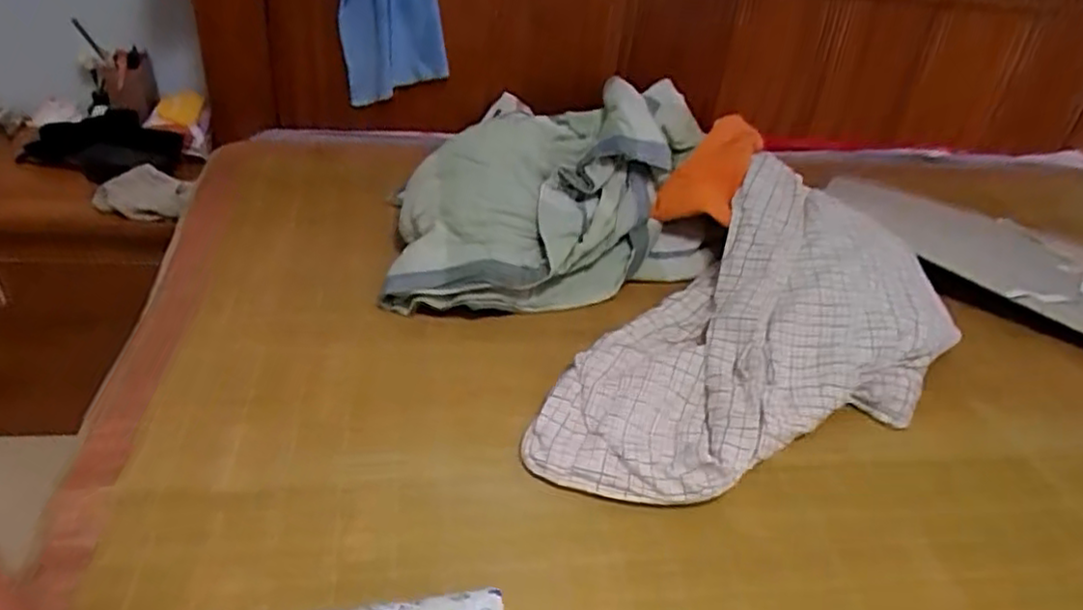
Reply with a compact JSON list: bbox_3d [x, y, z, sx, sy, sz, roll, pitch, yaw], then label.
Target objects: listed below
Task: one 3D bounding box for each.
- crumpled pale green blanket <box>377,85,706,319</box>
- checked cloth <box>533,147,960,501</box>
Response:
[{"bbox_3d":[0.027,-0.179,0.995,0.537,0.176,0.326,-11,40,-22],"label":"crumpled pale green blanket"},{"bbox_3d":[0.267,0.036,0.817,0.321,0.114,0.620,30,43,28],"label":"checked cloth"}]

